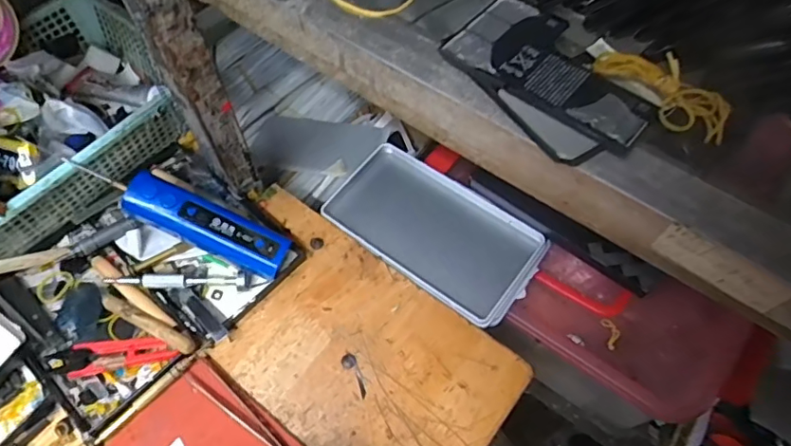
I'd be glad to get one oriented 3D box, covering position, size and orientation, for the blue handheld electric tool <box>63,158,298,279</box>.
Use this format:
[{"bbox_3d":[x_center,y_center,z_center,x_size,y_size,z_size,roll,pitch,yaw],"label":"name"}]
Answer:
[{"bbox_3d":[-0.167,-0.006,0.426,0.172,0.025,0.035,26,61,-6],"label":"blue handheld electric tool"}]

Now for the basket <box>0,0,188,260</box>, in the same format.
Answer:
[{"bbox_3d":[-0.330,-0.076,0.475,0.189,0.069,0.236,38,68,21],"label":"basket"}]

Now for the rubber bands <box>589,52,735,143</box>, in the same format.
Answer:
[{"bbox_3d":[0.112,-0.059,0.224,0.021,0.015,0.058,-31,65,-18],"label":"rubber bands"}]

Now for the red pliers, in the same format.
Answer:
[{"bbox_3d":[-0.214,0.101,0.406,0.095,0.008,0.024,-7,60,-3],"label":"red pliers"}]

